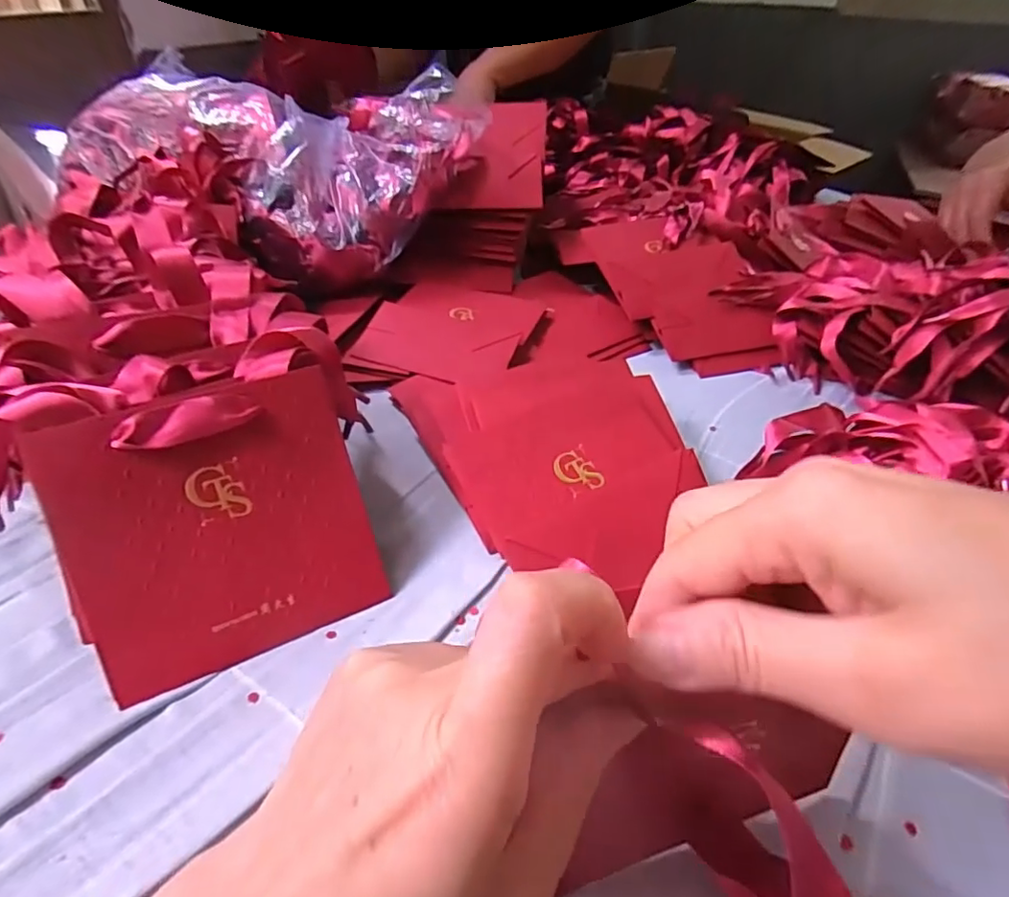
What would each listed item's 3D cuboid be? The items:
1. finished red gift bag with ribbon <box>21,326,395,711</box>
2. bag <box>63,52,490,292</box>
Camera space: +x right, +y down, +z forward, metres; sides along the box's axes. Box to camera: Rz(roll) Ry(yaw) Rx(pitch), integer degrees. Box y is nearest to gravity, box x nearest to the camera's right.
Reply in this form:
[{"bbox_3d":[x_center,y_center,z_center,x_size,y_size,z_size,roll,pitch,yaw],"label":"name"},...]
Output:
[{"bbox_3d":[-0.151,0.036,0.314,0.147,0.148,0.047,-16,8,-24],"label":"finished red gift bag with ribbon"},{"bbox_3d":[-0.254,-0.295,0.602,0.414,0.139,0.216,15,42,15],"label":"bag"}]

